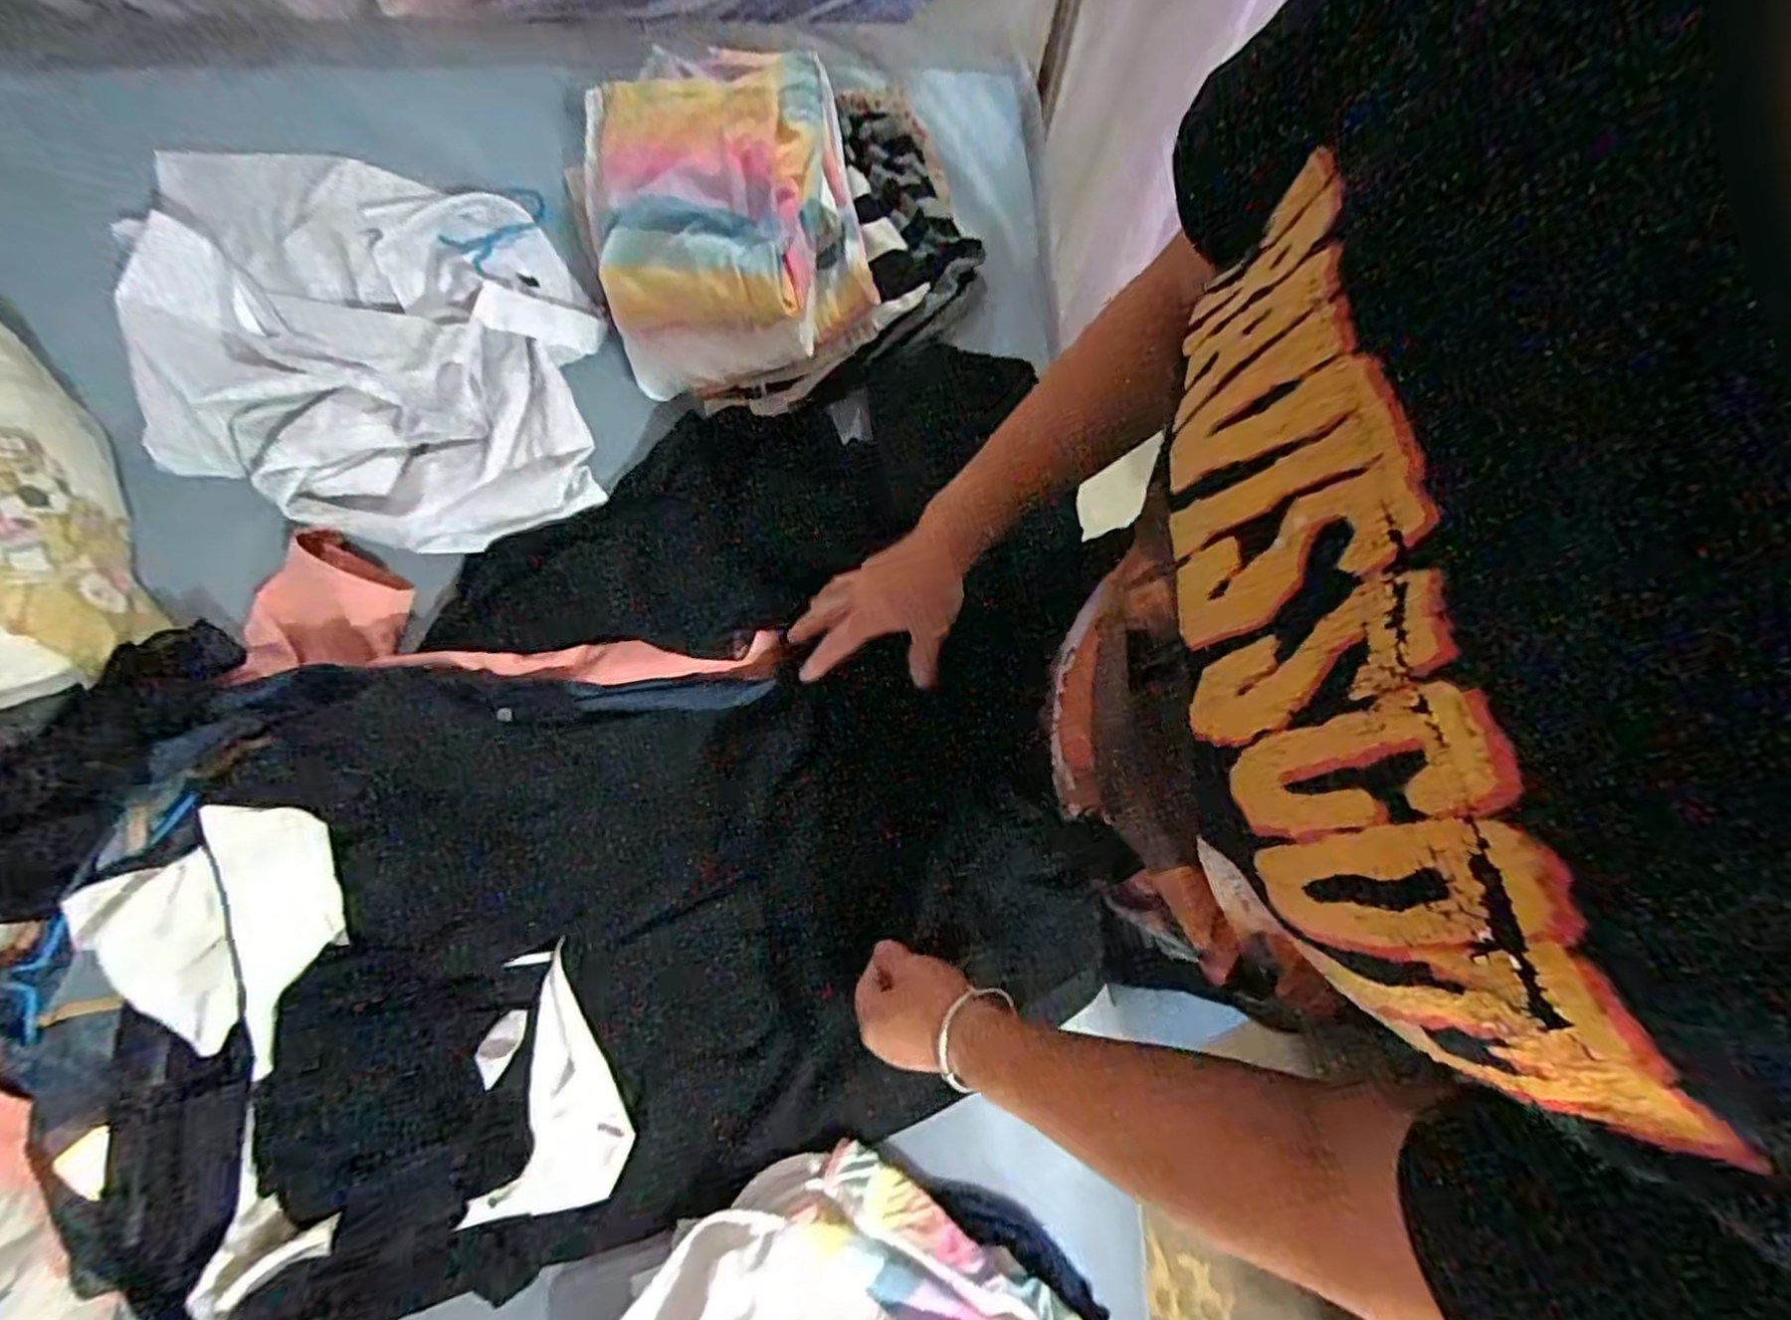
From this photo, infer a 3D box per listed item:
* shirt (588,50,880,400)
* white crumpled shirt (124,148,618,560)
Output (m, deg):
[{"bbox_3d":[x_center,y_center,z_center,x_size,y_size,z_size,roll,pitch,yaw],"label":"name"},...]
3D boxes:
[{"bbox_3d":[-0.148,-0.391,0.666,0.228,0.103,0.276,-14,78,-4],"label":"shirt"},{"bbox_3d":[-0.485,-0.292,0.691,0.473,0.076,0.359,12,77,2],"label":"white crumpled shirt"}]

